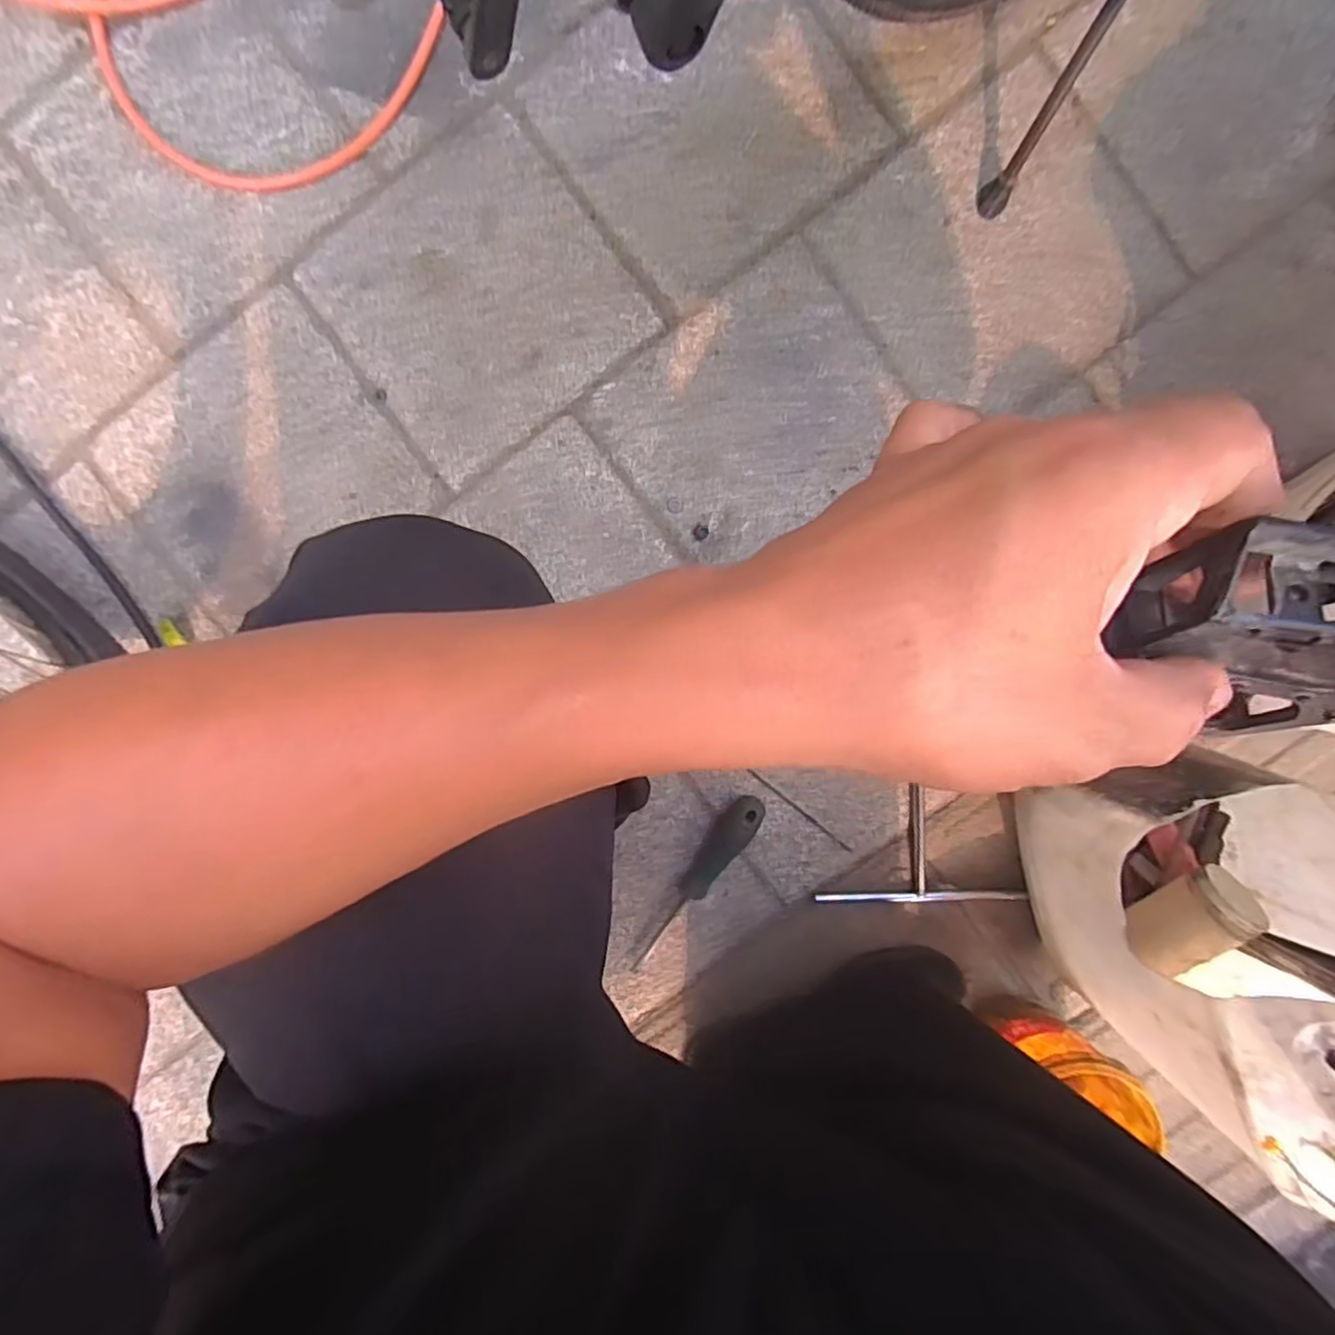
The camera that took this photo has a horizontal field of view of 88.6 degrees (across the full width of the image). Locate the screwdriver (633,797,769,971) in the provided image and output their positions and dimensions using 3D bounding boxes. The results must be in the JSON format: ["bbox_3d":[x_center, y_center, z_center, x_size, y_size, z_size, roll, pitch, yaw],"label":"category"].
[{"bbox_3d":[0.028,0.205,0.644,0.039,0.026,0.202,35,95,-3],"label":"screwdriver"}]

